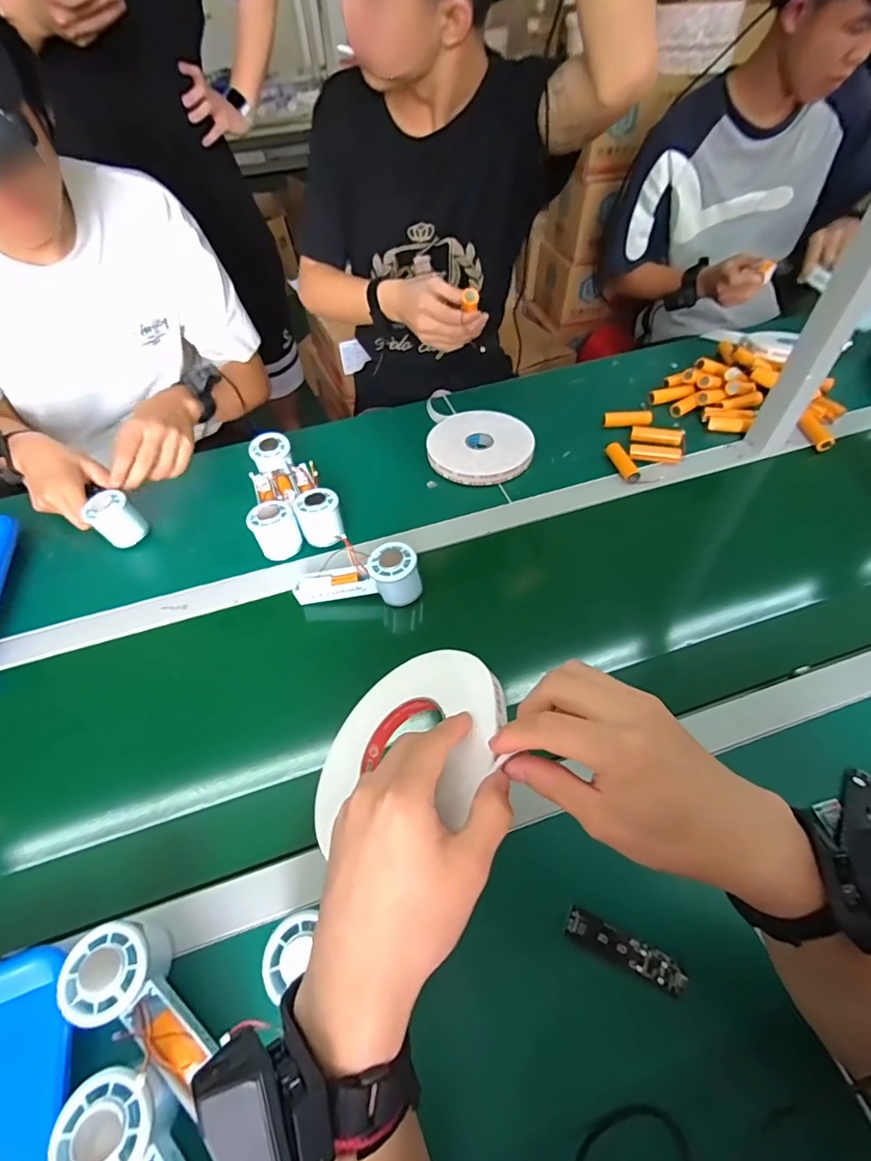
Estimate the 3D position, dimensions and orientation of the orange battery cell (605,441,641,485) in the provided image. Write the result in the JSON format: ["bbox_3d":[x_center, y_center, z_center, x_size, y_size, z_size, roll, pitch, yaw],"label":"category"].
[{"bbox_3d":[0.274,-0.175,0.742,0.022,0.026,0.079,-10,53,-4],"label":"orange battery cell"}]

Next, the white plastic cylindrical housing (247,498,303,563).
[{"bbox_3d":[-0.208,-0.067,0.659,0.055,0.052,0.056,-2,53,2],"label":"white plastic cylindrical housing"}]

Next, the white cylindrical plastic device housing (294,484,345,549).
[{"bbox_3d":[-0.153,-0.085,0.670,0.055,0.059,0.062,-12,53,-6],"label":"white cylindrical plastic device housing"}]

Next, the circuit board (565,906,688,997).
[{"bbox_3d":[0.150,0.290,0.397,0.091,0.007,0.022,22,57,19],"label":"circuit board"}]

